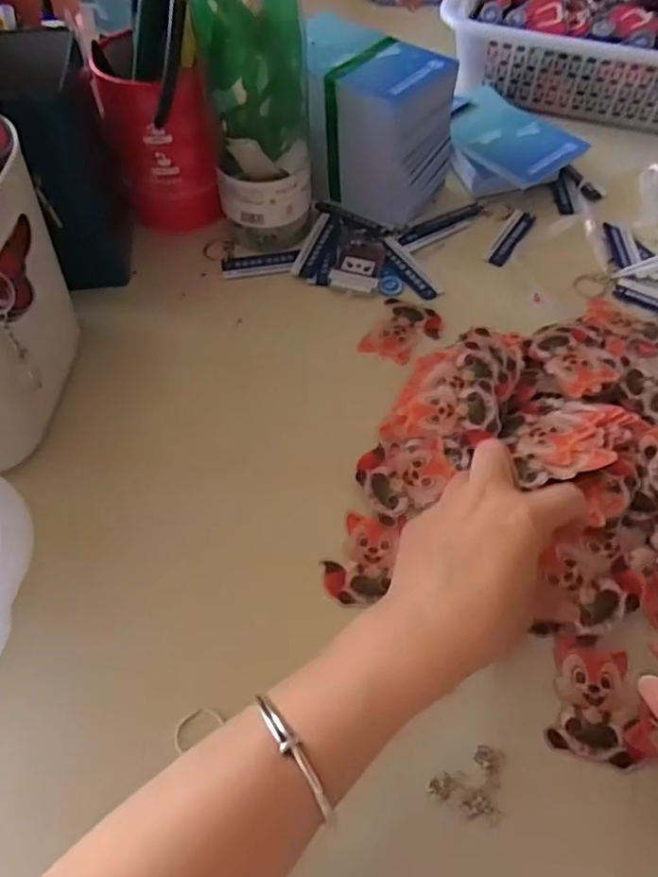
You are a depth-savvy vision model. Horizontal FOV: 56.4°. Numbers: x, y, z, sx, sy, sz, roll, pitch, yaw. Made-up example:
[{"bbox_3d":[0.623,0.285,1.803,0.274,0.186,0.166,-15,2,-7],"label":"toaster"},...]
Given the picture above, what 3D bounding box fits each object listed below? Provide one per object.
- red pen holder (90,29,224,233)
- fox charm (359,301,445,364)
[{"bbox_3d":[-0.135,-0.239,0.486,0.069,0.116,0.087,-21,60,-13],"label":"red pen holder"},{"bbox_3d":[0.056,-0.080,0.459,0.048,0.005,0.058,24,60,14],"label":"fox charm"}]

